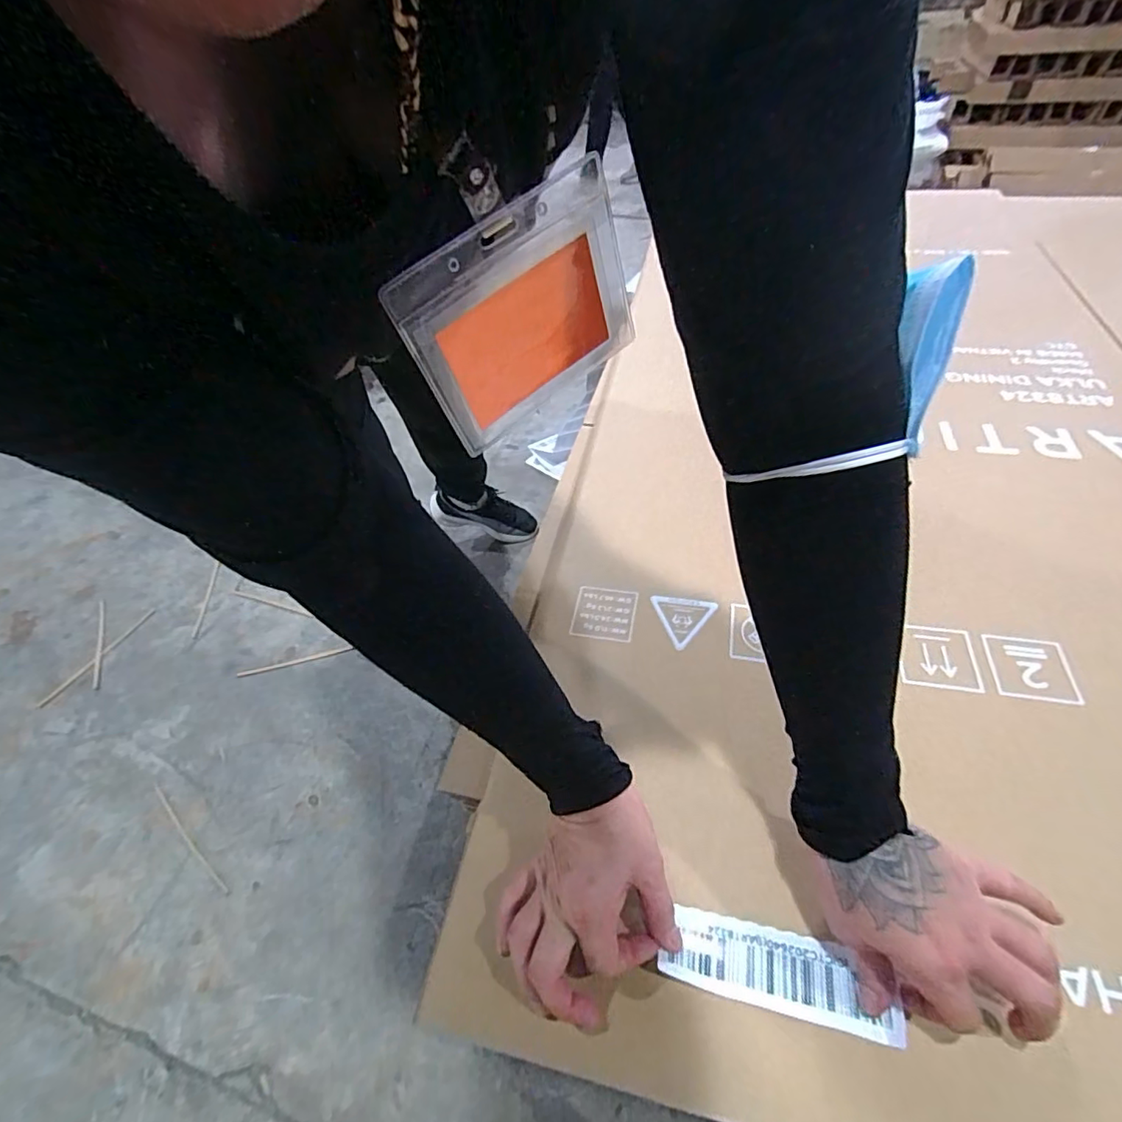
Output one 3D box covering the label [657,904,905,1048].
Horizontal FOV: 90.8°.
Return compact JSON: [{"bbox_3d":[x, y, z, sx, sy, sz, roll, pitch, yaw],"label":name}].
[{"bbox_3d":[0.140,0.266,0.361,0.136,0.009,0.045,9,49,17],"label":"label"}]

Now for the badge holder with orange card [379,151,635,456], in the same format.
[{"bbox_3d":[-0.016,-0.103,0.235,0.099,0.083,0.008,-38,53,-7],"label":"badge holder with orange card"}]

